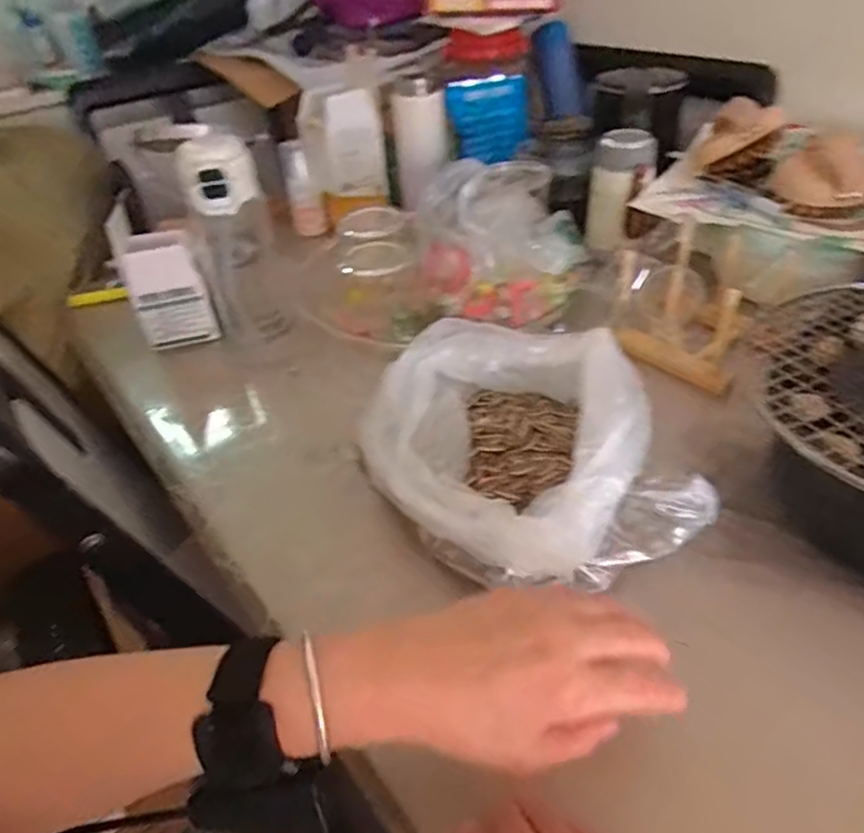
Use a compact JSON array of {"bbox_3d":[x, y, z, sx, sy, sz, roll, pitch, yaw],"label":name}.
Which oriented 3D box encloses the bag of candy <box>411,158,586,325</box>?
[{"bbox_3d":[0.066,-0.182,0.671,0.173,0.156,0.098,11,42,19],"label":"bag of candy"}]

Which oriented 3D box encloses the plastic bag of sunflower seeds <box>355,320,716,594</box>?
[{"bbox_3d":[0.062,0.026,0.482,0.211,0.096,0.209,-14,40,-10],"label":"plastic bag of sunflower seeds"}]

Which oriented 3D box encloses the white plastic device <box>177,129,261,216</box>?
[{"bbox_3d":[-0.195,-0.221,0.592,0.064,0.057,0.053,-15,40,-11],"label":"white plastic device"}]

